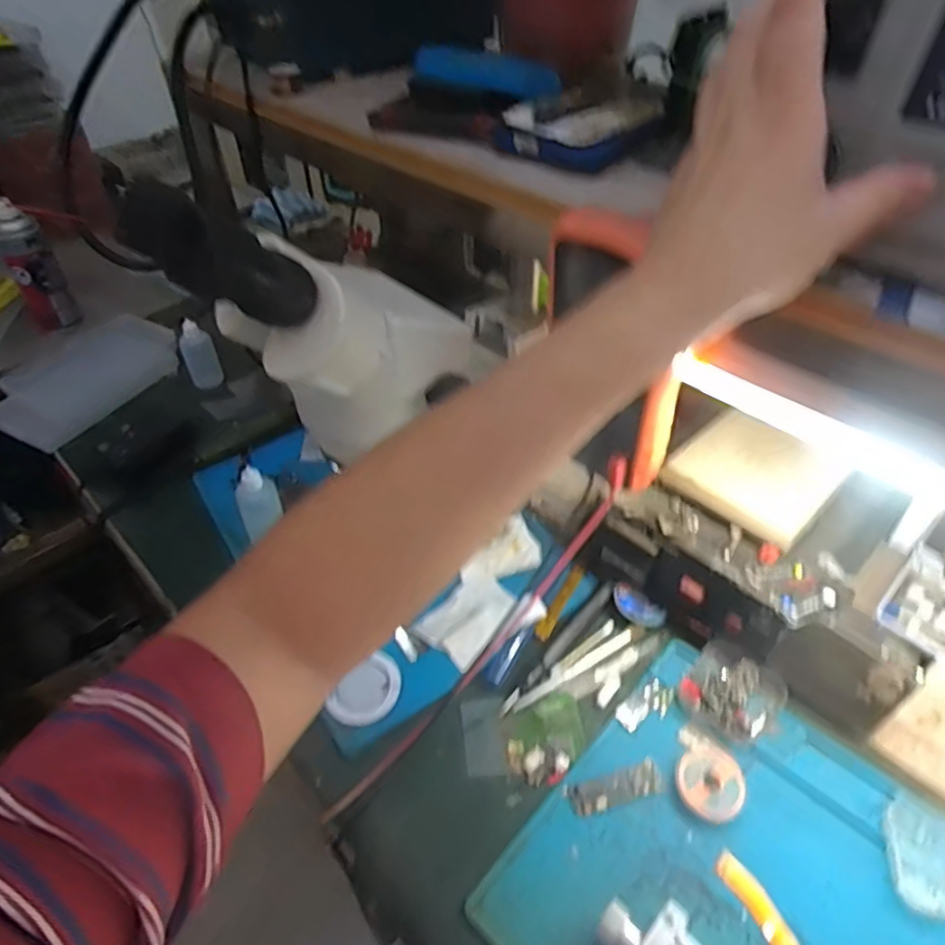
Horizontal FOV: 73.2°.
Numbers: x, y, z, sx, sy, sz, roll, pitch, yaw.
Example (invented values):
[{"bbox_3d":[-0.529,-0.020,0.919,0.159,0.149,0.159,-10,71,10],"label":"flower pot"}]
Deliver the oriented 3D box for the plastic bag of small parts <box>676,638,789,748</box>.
[{"bbox_3d":[0.189,0.161,0.464,0.063,0.016,0.065,32,53,30],"label":"plastic bag of small parts"}]

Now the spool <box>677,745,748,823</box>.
[{"bbox_3d":[0.160,0.207,0.425,0.042,0.010,0.046,-1,43,1],"label":"spool"}]

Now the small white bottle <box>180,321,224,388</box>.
[{"bbox_3d":[-0.326,-0.144,0.763,0.038,0.096,0.021,-11,46,-8],"label":"small white bottle"}]

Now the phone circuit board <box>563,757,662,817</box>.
[{"bbox_3d":[0.096,0.213,0.428,0.064,0.004,0.020,-11,44,-10],"label":"phone circuit board"}]

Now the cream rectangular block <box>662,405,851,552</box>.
[{"bbox_3d":[0.223,0.000,0.504,0.105,0.015,0.110,-32,51,-28],"label":"cream rectangular block"}]

